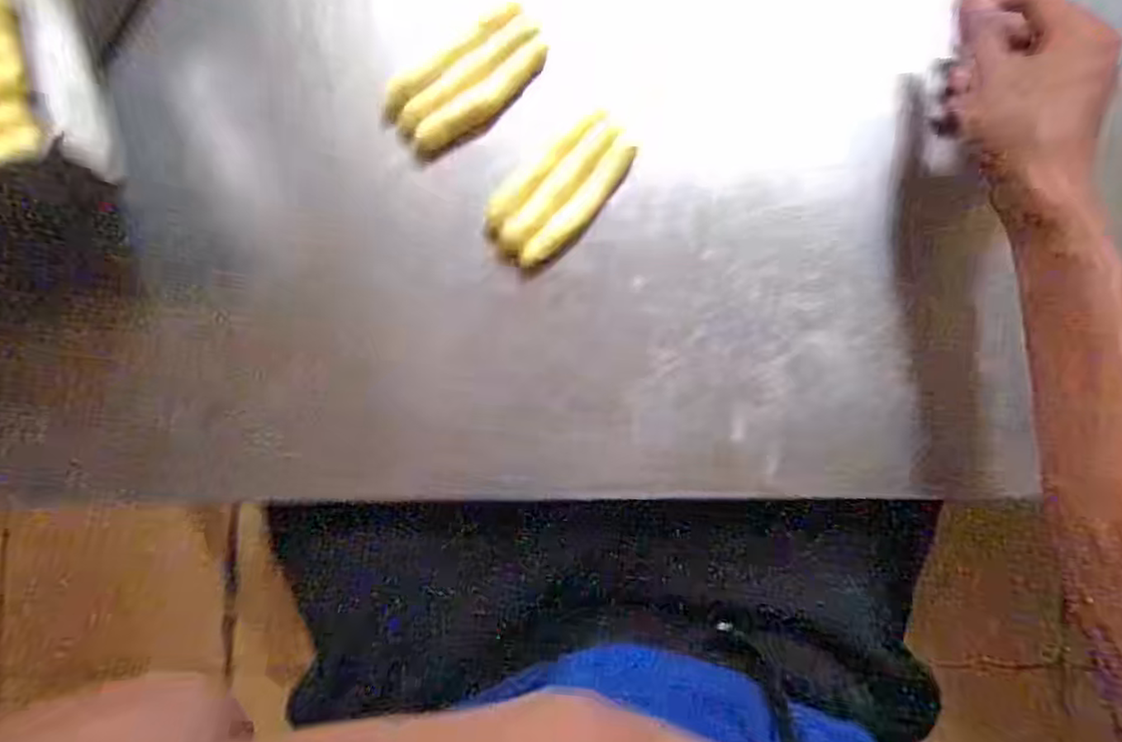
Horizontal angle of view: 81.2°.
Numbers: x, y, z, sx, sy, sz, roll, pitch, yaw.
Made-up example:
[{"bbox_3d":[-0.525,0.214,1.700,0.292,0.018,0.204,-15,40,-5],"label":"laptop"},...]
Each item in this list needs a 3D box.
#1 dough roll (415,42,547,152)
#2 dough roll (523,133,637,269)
[{"bbox_3d":[-0.046,-0.167,0.403,0.097,0.014,0.016,-39,88,-5],"label":"dough roll"},{"bbox_3d":[0.013,-0.101,0.405,0.019,0.013,0.098,40,84,1],"label":"dough roll"}]

